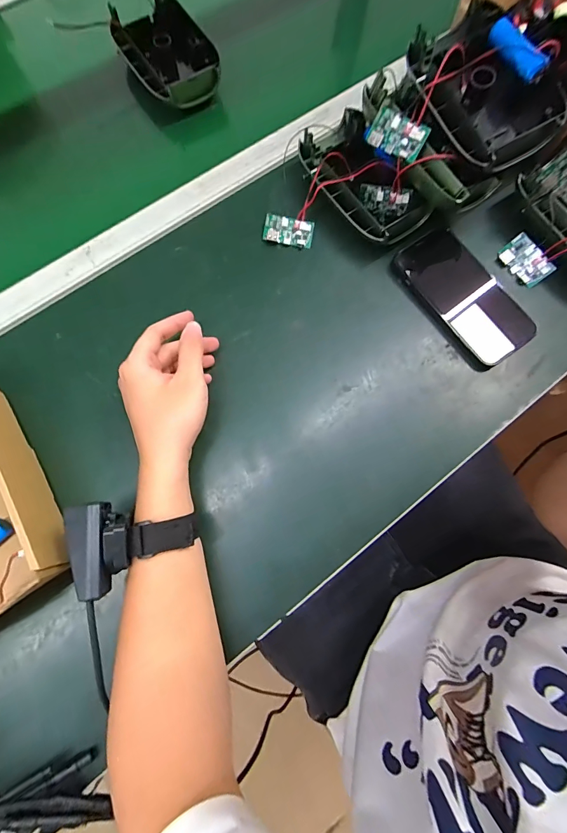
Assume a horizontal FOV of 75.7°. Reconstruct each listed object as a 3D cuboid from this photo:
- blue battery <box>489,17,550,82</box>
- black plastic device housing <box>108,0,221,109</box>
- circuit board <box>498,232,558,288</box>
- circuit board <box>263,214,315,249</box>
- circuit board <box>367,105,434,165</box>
[{"bbox_3d":[0.215,-0.338,0.335,0.021,0.016,0.066,-28,79,-8],"label":"blue battery"},{"bbox_3d":[-0.143,-0.454,0.460,0.102,0.037,0.147,-37,81,-9],"label":"black plastic device housing"},{"bbox_3d":[0.270,-0.173,0.408,0.010,0.033,0.056,-22,74,-44],"label":"circuit board"},{"bbox_3d":[0.006,-0.212,0.418,0.055,0.009,0.031,10,77,1],"label":"circuit board"},{"bbox_3d":[0.110,-0.273,0.354,0.054,0.008,0.030,37,120,12],"label":"circuit board"}]

